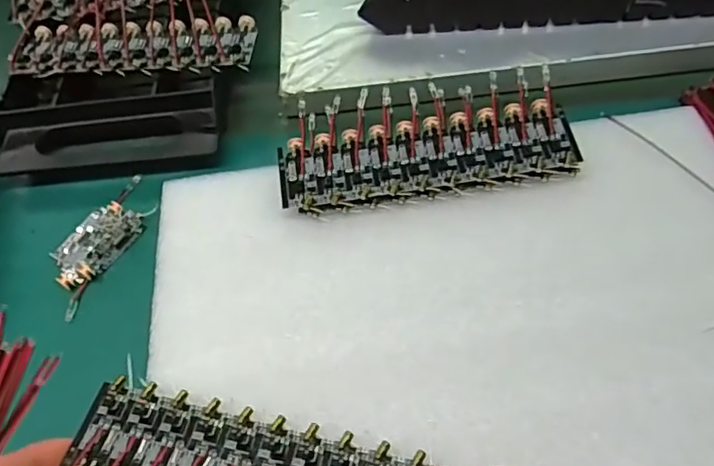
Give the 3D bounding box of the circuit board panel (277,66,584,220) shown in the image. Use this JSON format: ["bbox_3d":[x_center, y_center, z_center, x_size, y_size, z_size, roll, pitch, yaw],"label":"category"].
[{"bbox_3d":[0.038,-0.052,0.325,0.162,0.017,0.070,-9,57,-1],"label":"circuit board panel"}]

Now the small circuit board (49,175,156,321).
[{"bbox_3d":[-0.146,0.003,0.325,0.031,0.015,0.086,23,62,19],"label":"small circuit board"}]

